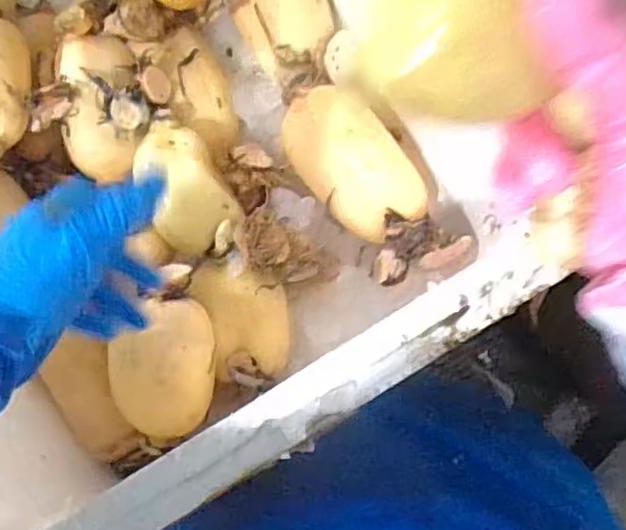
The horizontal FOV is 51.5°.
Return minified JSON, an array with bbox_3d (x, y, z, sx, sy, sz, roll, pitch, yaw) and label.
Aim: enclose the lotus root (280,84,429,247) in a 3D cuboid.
[{"bbox_3d":[0.031,-0.086,0.534,0.072,0.056,0.137,-41,80,0],"label":"lotus root"}]

